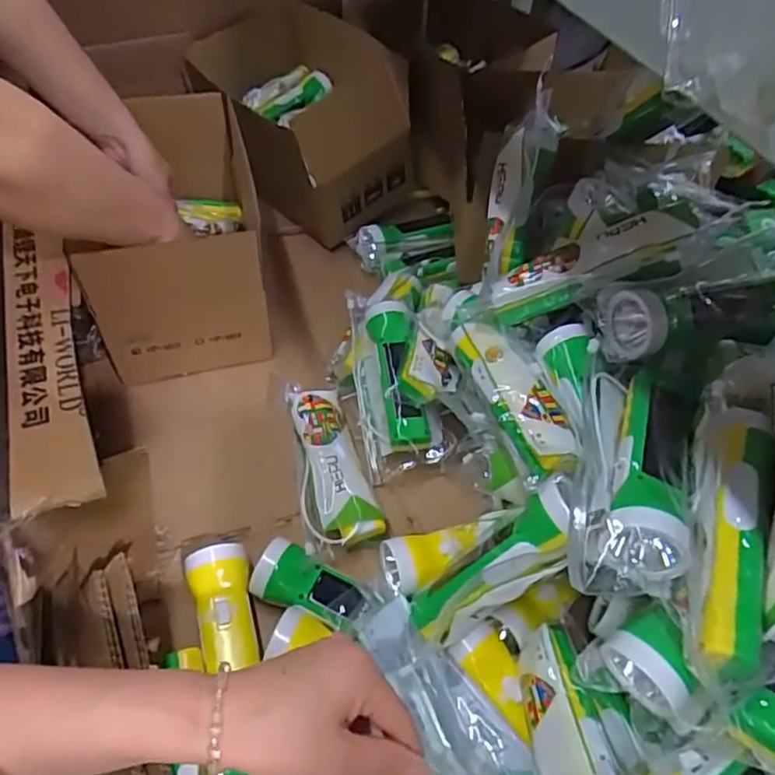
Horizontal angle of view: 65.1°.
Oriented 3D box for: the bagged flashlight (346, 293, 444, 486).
[{"bbox_3d":[0.004,-0.014,0.663,0.079,0.090,0.218,-9,70,-10],"label":"bagged flashlight"}]

